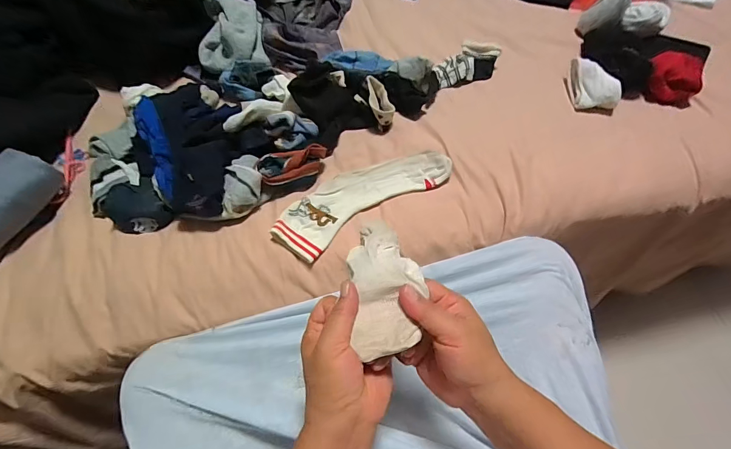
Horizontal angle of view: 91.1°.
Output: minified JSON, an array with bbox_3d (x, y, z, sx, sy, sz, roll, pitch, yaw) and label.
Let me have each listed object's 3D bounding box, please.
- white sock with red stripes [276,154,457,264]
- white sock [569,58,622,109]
[{"bbox_3d":[-0.006,-0.045,0.514,0.261,0.023,0.093,-30,62,-13],"label":"white sock with red stripes"},{"bbox_3d":[0.362,-0.224,0.569,0.054,0.030,0.084,-4,60,2],"label":"white sock"}]

